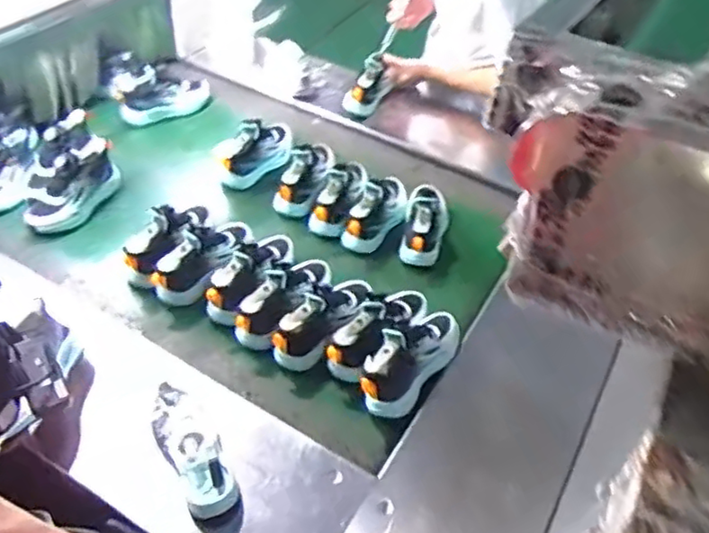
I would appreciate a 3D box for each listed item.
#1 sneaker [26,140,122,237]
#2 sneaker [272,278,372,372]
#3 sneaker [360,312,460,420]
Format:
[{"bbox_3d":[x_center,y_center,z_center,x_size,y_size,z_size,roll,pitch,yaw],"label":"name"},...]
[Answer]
[{"bbox_3d":[-0.590,-0.169,1.331,0.106,0.099,0.238,20,61,14],"label":"sneaker"},{"bbox_3d":[-0.046,0.083,1.107,0.085,0.095,0.221,31,51,23],"label":"sneaker"},{"bbox_3d":[0.098,0.147,1.048,0.084,0.086,0.221,30,51,23],"label":"sneaker"}]

